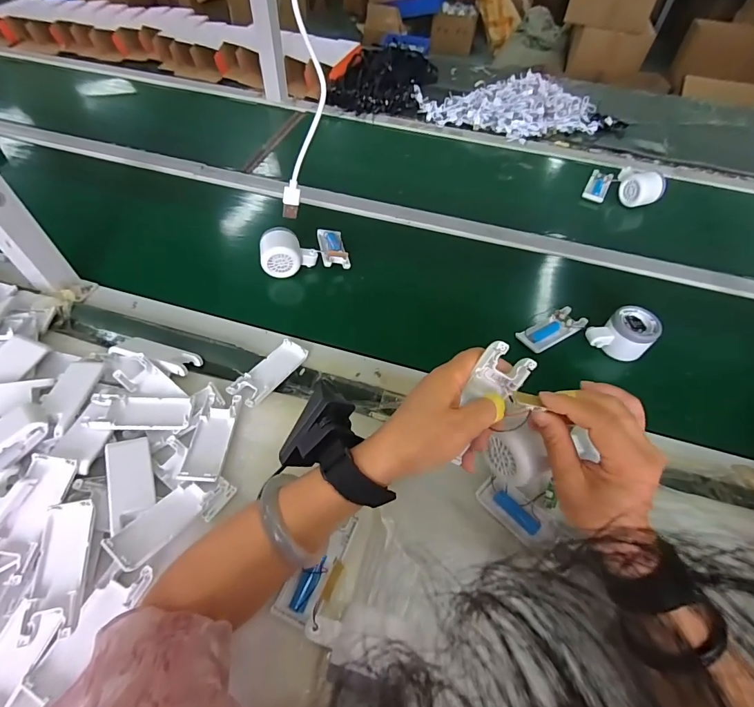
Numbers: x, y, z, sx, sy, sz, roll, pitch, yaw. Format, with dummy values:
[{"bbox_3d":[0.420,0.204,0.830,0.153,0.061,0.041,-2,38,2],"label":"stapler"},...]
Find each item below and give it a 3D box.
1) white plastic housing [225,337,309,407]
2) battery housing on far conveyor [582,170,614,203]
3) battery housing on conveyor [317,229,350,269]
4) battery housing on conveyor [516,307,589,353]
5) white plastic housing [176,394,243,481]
[{"bbox_3d":[-0.131,0.022,0.489,0.038,0.018,0.103,29,58,17],"label":"white plastic housing"},{"bbox_3d":[0.442,-0.336,0.793,0.040,0.010,0.097,26,58,16],"label":"battery housing on far conveyor"},{"bbox_3d":[-0.071,-0.169,0.642,0.041,0.025,0.102,-9,43,-9],"label":"battery housing on conveyor"},{"bbox_3d":[0.245,-0.032,0.559,0.102,0.011,0.040,-26,59,-19],"label":"battery housing on conveyor"},{"bbox_3d":[-0.176,0.086,0.424,0.038,0.021,0.102,2,54,-1],"label":"white plastic housing"}]

